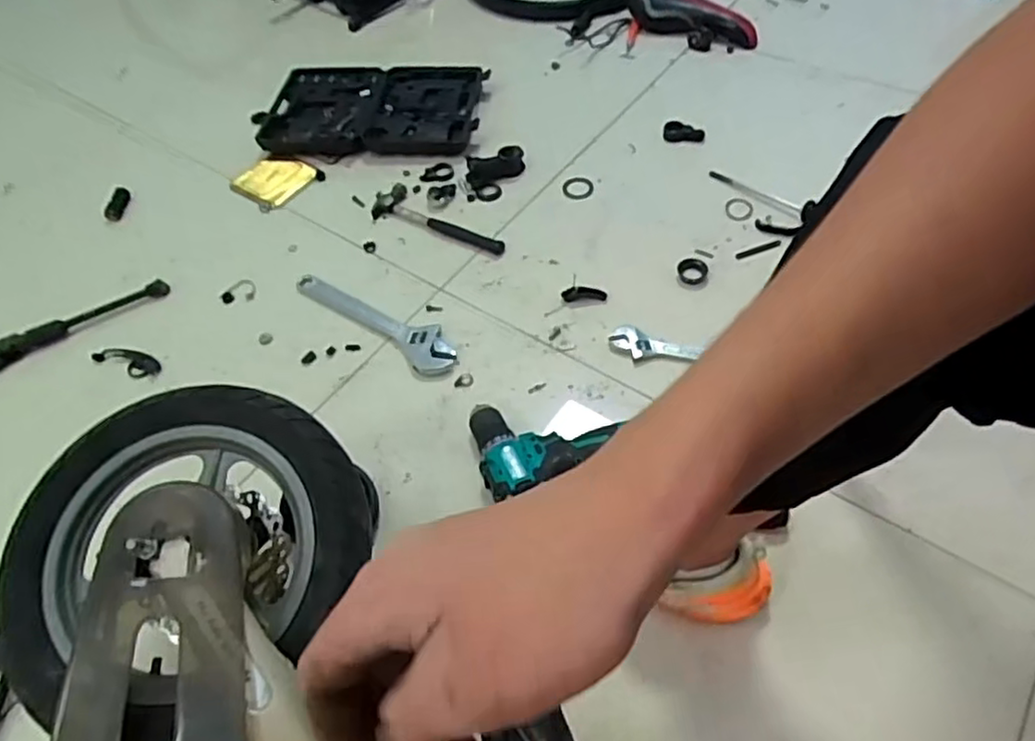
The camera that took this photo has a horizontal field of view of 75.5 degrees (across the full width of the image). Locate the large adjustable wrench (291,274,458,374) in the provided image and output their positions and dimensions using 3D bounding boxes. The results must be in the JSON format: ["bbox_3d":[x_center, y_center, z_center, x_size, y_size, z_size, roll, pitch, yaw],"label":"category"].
[{"bbox_3d":[-0.196,-0.079,0.934,0.282,0.016,0.068,33,63,24],"label":"large adjustable wrench"}]

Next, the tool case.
[{"bbox_3d":[-0.258,-0.469,1.197,0.386,0.037,0.239,0,55,4],"label":"tool case"}]

